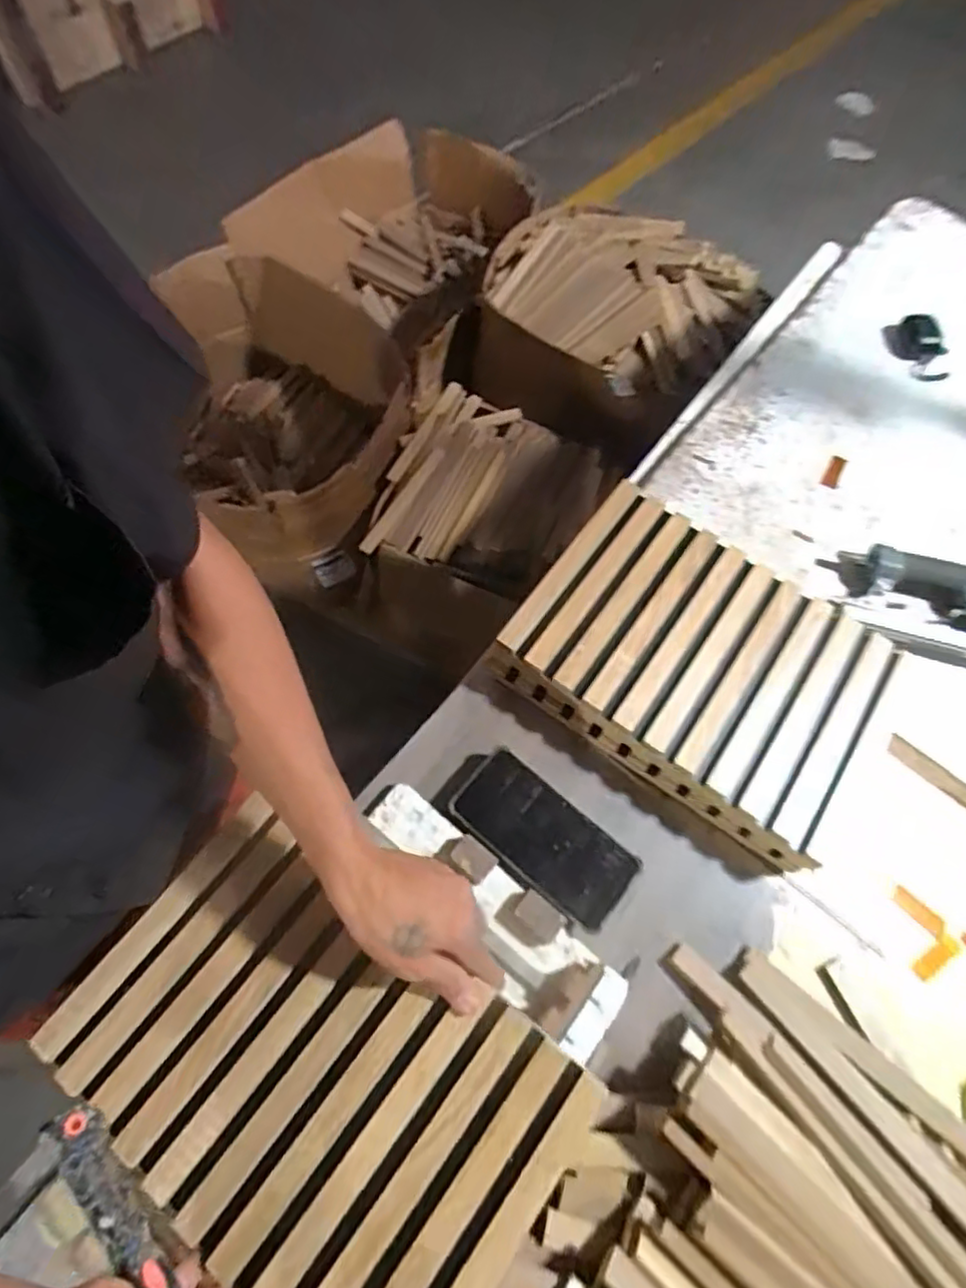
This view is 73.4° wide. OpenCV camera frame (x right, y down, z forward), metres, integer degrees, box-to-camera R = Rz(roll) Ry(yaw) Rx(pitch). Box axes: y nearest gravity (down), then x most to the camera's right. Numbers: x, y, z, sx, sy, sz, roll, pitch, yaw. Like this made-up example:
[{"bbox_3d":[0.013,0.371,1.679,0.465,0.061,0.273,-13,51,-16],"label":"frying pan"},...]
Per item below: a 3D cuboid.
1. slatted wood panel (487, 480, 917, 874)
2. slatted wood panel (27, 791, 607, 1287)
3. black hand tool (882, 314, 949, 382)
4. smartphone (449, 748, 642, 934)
[{"bbox_3d":[0.216,0.021,0.629,0.346,0.071,0.241,35,70,11],"label":"slatted wood panel"},{"bbox_3d":[-0.120,0.298,0.448,0.343,0.032,0.219,35,68,13],"label":"slatted wood panel"},{"bbox_3d":[0.569,-0.391,0.848,0.057,0.030,0.106,7,67,-1],"label":"black hand tool"},{"bbox_3d":[0.052,0.167,0.564,0.159,0.012,0.076,37,71,11],"label":"smartphone"}]

